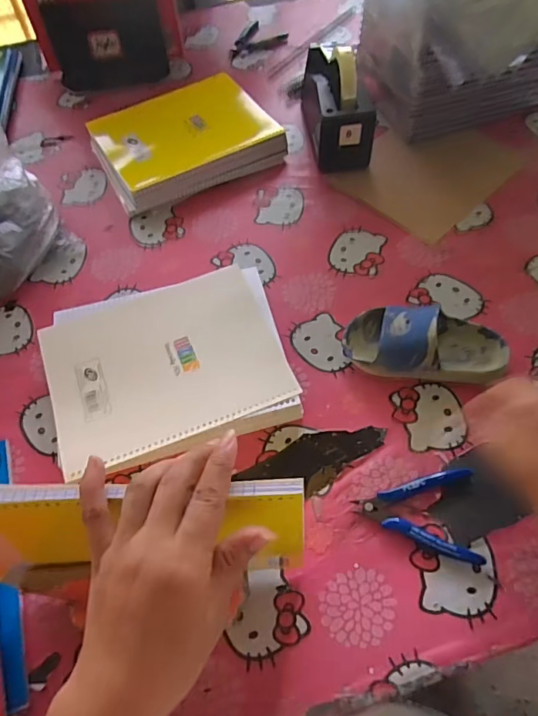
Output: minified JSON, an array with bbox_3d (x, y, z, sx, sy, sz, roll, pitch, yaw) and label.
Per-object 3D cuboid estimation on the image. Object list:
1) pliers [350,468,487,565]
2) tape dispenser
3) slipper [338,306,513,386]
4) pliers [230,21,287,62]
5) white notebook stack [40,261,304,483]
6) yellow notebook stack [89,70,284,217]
[{"bbox_3d":[0.142,0.146,0.467,0.111,0.012,0.086,2,59,5],"label":"pliers"},{"bbox_3d":[0.098,-0.392,0.736,0.083,0.126,0.200,-6,58,-1],"label":"tape dispenser"},{"bbox_3d":[0.174,-0.019,0.537,0.174,0.062,0.082,8,59,8],"label":"slipper"},{"bbox_3d":[-0.033,-0.616,0.943,0.117,0.009,0.103,-21,60,-10],"label":"pliers"},{"bbox_3d":[-0.112,0.010,0.549,0.254,0.036,0.207,-17,59,-7],"label":"white notebook stack"},{"bbox_3d":[-0.127,-0.334,0.754,0.263,0.053,0.199,-24,60,-12],"label":"yellow notebook stack"}]

